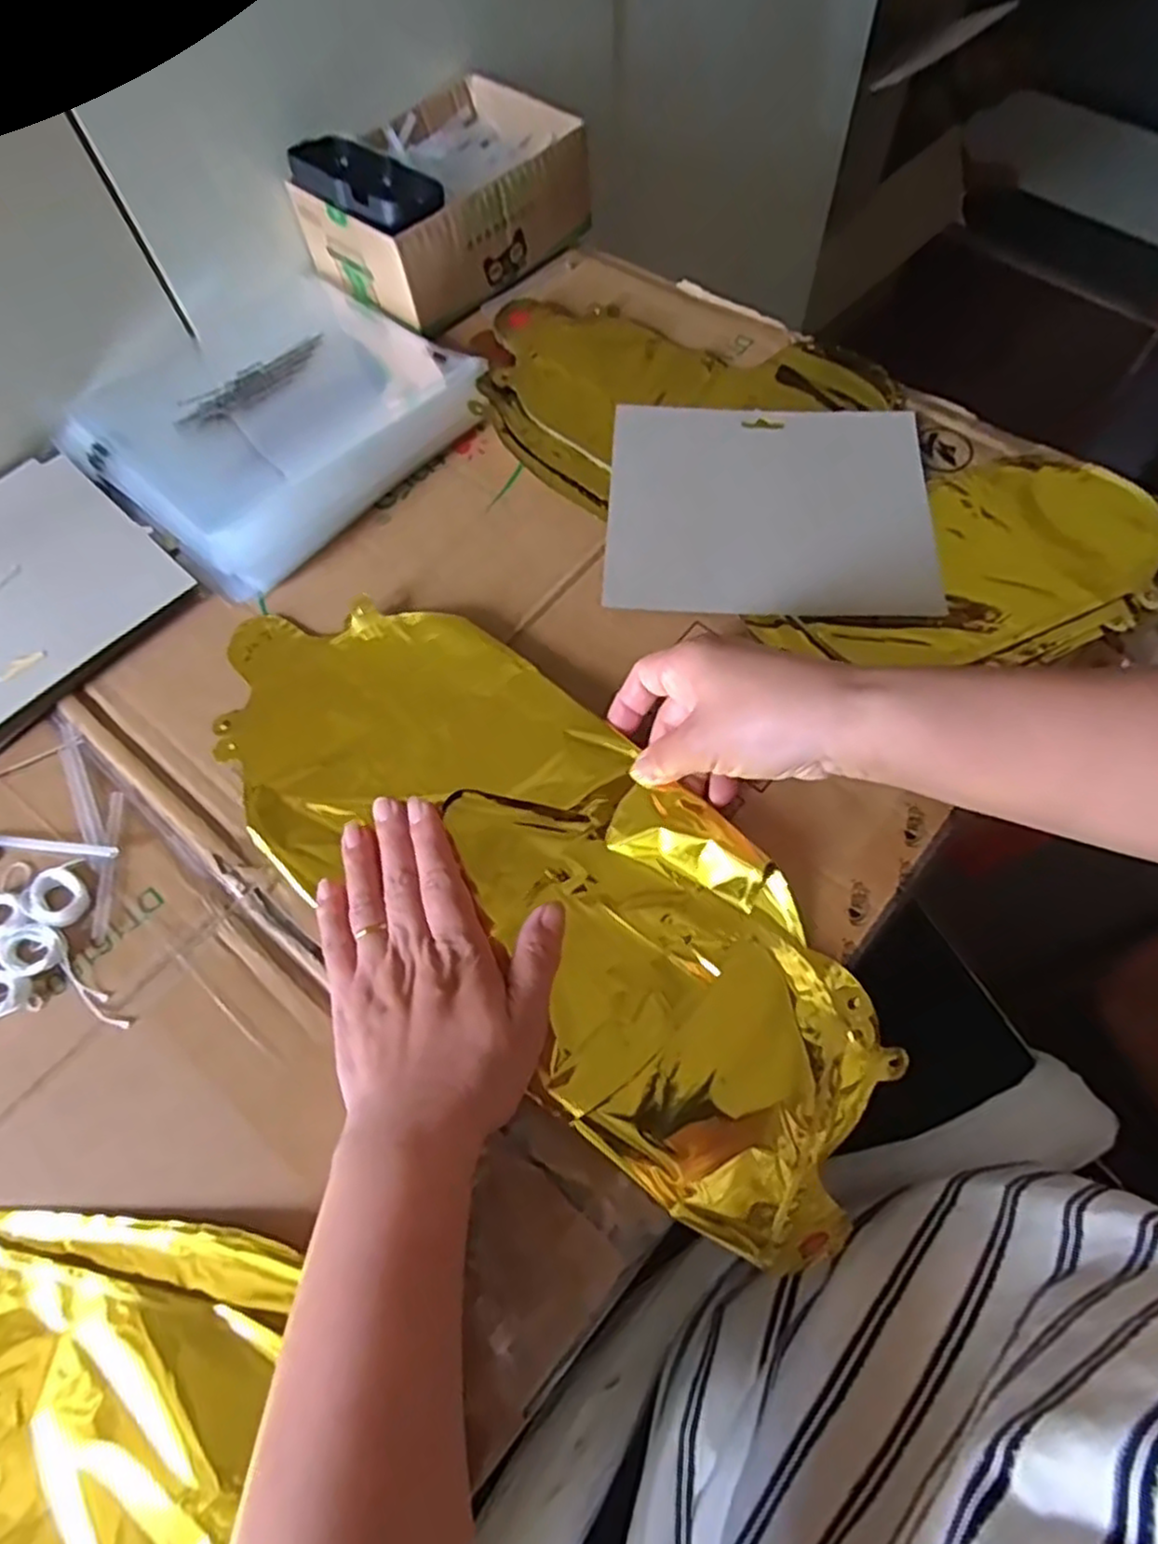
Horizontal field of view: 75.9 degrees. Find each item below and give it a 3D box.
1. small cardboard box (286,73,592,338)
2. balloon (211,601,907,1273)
[{"bbox_3d":[-0.100,-0.429,0.547,0.135,0.063,0.186,40,74,17],"label":"small cardboard box"},{"bbox_3d":[-0.028,0.044,0.379,0.416,0.033,0.155,41,74,16],"label":"balloon"}]

